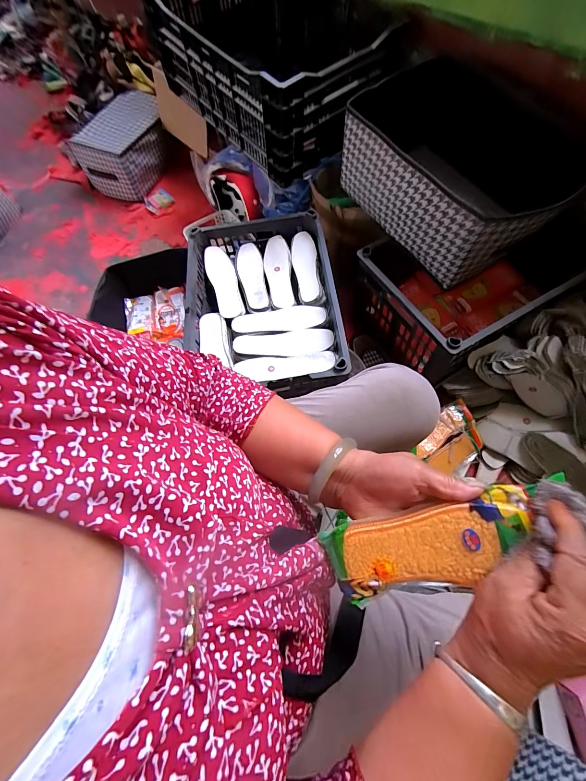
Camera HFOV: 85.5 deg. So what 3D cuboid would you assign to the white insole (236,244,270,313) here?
[{"bbox_3d":[-0.108,-0.299,0.820,0.067,0.023,0.224,-8,60,-5],"label":"white insole"}]

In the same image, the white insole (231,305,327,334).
[{"bbox_3d":[-0.035,-0.168,0.760,0.220,0.008,0.069,-8,60,4],"label":"white insole"}]

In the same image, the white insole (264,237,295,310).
[{"bbox_3d":[-0.039,-0.307,0.820,0.068,0.032,0.225,-4,60,-3],"label":"white insole"}]

